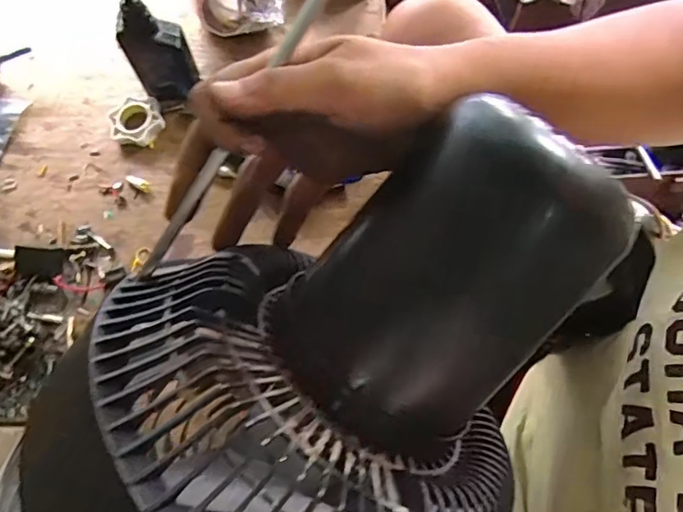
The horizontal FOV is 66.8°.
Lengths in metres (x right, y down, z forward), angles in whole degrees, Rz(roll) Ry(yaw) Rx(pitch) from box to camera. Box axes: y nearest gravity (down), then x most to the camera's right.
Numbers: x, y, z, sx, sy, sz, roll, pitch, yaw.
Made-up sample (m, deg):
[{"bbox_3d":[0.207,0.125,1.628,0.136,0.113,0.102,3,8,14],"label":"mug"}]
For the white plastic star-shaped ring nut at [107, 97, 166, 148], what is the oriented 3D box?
[{"bbox_3d":[-0.208,-0.135,0.526,0.053,0.019,0.050,-21,69,-7],"label":"white plastic star-shaped ring nut"}]

